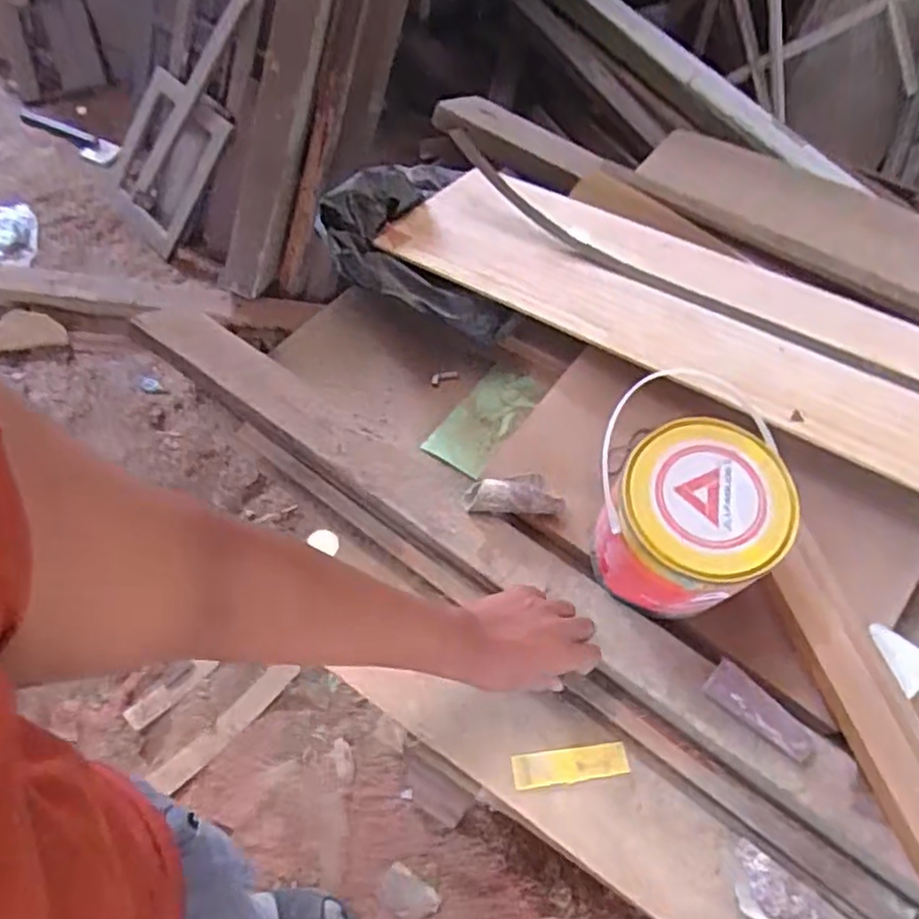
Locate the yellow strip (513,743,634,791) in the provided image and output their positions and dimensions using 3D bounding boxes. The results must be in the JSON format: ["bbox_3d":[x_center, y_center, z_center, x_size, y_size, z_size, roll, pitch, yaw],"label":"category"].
[{"bbox_3d":[0.106,0.293,0.673,0.109,0.004,0.031,-5,65,-5],"label":"yellow strip"}]

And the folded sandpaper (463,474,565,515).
[{"bbox_3d":[0.058,0.038,0.760,0.104,0.029,0.040,2,58,-3],"label":"folded sandpaper"}]

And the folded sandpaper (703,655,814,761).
[{"bbox_3d":[0.281,0.233,0.653,0.104,0.012,0.036,35,72,16],"label":"folded sandpaper"}]

